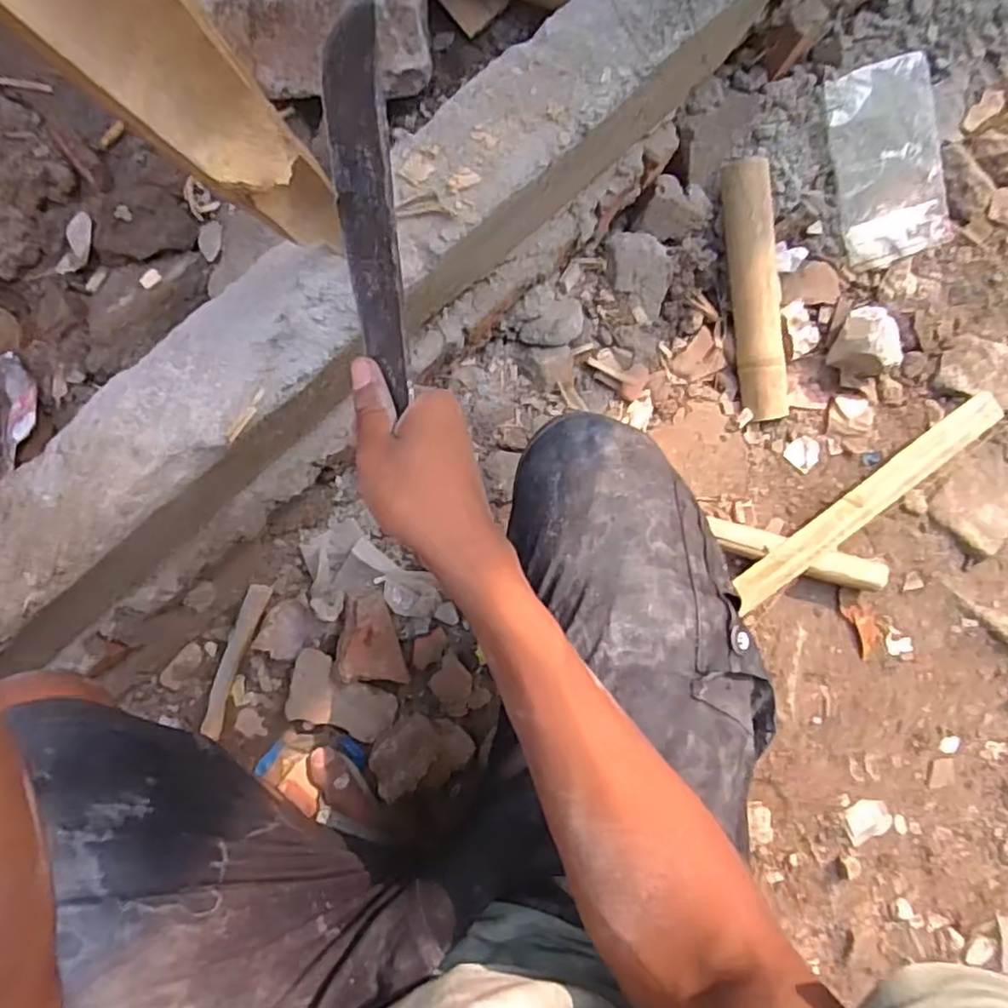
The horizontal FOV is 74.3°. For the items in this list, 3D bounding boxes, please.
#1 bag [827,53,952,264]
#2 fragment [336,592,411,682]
[{"bbox_3d":[0.446,-0.393,0.766,0.134,0.016,0.209,-19,106,-4],"label":"bag"},{"bbox_3d":[-0.132,0.138,0.683,0.070,0.023,0.086,4,87,-8],"label":"fragment"}]

